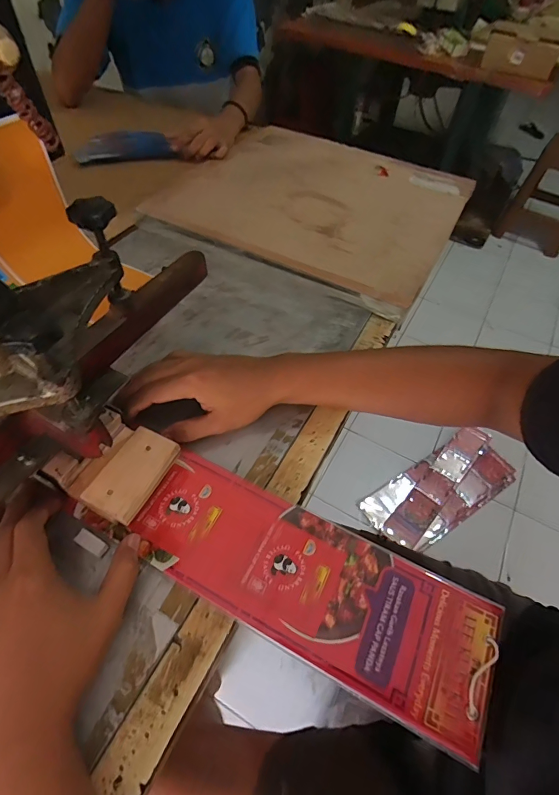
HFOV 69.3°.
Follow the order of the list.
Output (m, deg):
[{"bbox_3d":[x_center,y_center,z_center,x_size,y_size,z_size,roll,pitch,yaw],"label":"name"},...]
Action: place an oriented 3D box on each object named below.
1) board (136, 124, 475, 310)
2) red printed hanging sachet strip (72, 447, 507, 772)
[{"bbox_3d":[0.078,-0.373,0.731,0.460,0.018,0.455,25,55,15],"label":"board"},{"bbox_3d":[0.009,0.143,0.340,0.330,0.005,0.107,24,56,15],"label":"red printed hanging sachet strip"}]

